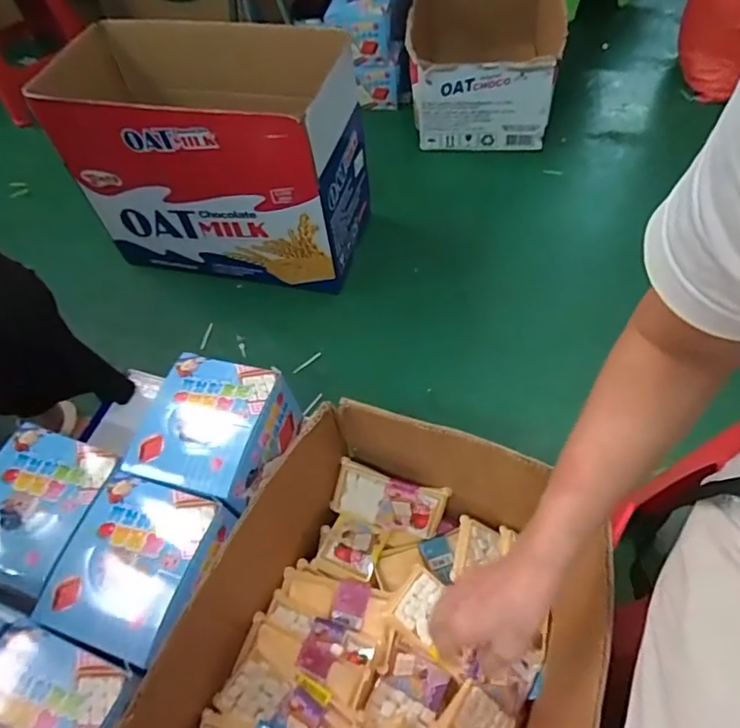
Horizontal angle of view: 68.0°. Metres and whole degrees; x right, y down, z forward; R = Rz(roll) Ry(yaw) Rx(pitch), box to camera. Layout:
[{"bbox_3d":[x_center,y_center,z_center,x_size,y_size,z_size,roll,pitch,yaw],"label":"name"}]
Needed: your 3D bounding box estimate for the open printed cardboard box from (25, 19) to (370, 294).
[{"bbox_3d":[-0.345,-0.452,1.218,0.620,0.468,0.328,9,57,11],"label":"open printed cardboard box"}]

